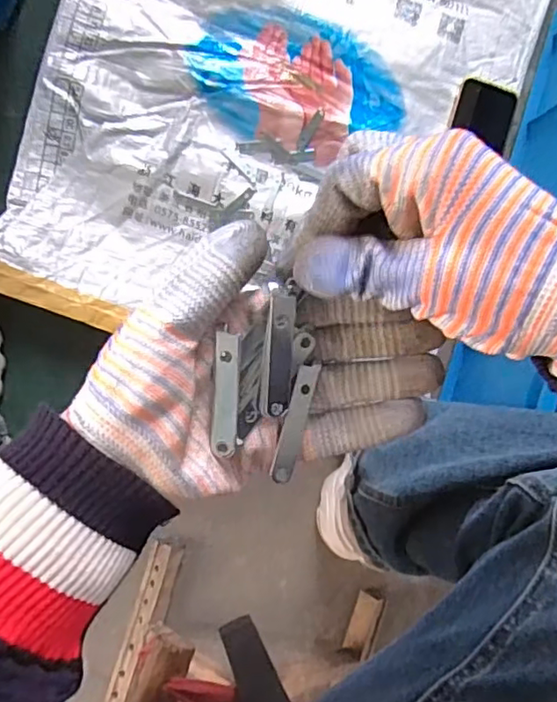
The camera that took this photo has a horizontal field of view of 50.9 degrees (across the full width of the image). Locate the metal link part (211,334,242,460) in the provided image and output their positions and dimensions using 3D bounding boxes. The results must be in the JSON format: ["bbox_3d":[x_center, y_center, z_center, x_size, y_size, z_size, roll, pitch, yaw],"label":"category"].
[{"bbox_3d":[-0.020,0.017,0.231,0.008,0.004,0.044,1,96,-9],"label":"metal link part"}]

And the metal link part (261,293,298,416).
[{"bbox_3d":[0.000,0.002,0.226,0.011,0.005,0.050,2,111,-9],"label":"metal link part"}]

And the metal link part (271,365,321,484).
[{"bbox_3d":[0.007,0.030,0.242,0.009,0.004,0.049,12,94,-9],"label":"metal link part"}]

